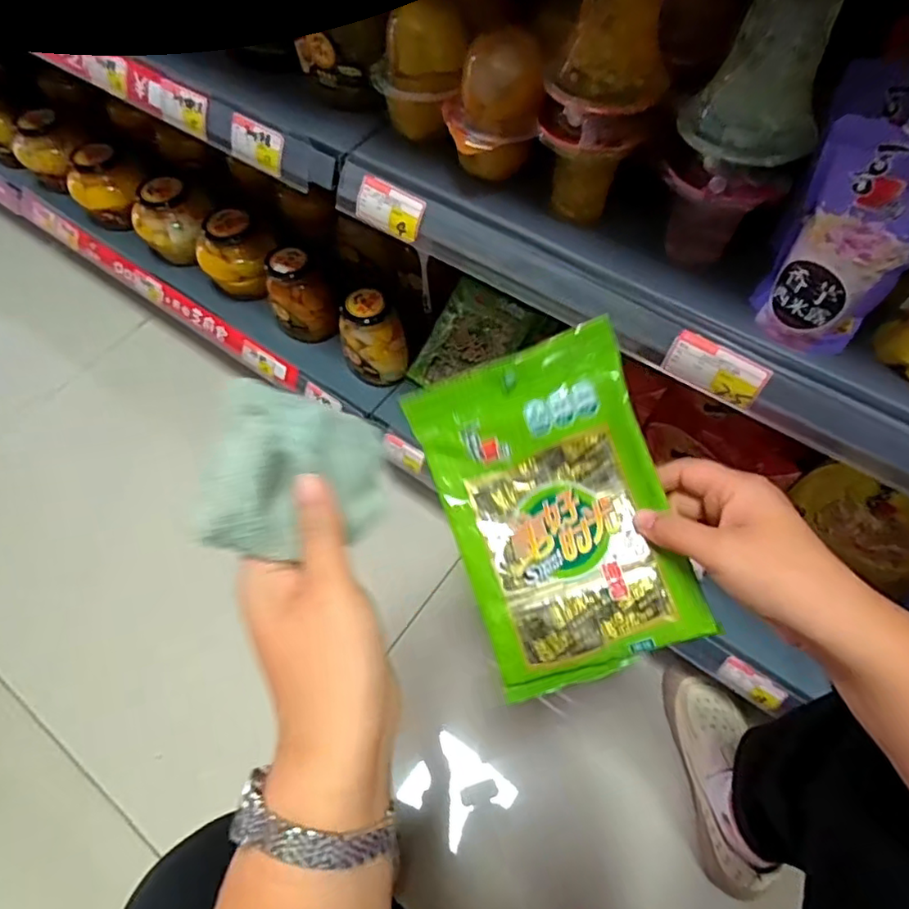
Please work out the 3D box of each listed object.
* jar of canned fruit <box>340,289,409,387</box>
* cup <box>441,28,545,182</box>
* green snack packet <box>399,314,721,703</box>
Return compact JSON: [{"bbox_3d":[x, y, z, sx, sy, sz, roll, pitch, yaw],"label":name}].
[{"bbox_3d":[-0.114,-0.165,0.852,0.090,0.112,0.076,30,65,16],"label":"jar of canned fruit"},{"bbox_3d":[0.030,-0.278,0.483,0.076,0.093,0.069,2,61,2],"label":"cup"},{"bbox_3d":[0.064,0.036,0.377,0.135,0.013,0.205,-20,84,11],"label":"green snack packet"}]

